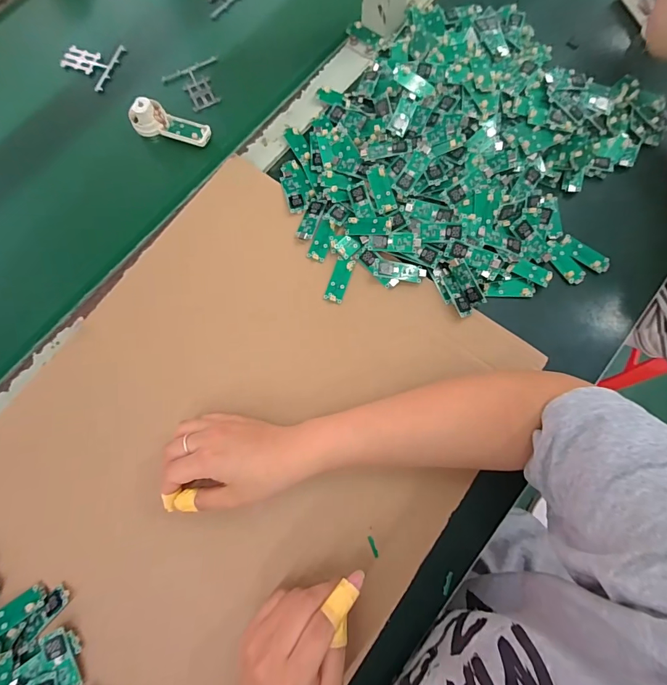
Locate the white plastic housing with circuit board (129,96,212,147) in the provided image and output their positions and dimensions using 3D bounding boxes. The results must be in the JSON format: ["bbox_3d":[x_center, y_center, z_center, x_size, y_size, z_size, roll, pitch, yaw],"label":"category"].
[{"bbox_3d":[-0.187,-0.254,0.437,0.090,0.033,0.031,15,77,4],"label":"white plastic housing with circuit board"}]

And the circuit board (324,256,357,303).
[{"bbox_3d":[0.006,-0.064,0.383,0.019,0.004,0.047,17,78,5],"label":"circuit board"}]

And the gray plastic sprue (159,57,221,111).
[{"bbox_3d":[-0.167,-0.316,0.464,0.069,0.004,0.069,-24,78,-5],"label":"gray plastic sprue"}]

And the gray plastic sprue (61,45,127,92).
[{"bbox_3d":[-0.301,-0.354,0.475,0.058,0.013,0.067,26,78,6],"label":"gray plastic sprue"}]

